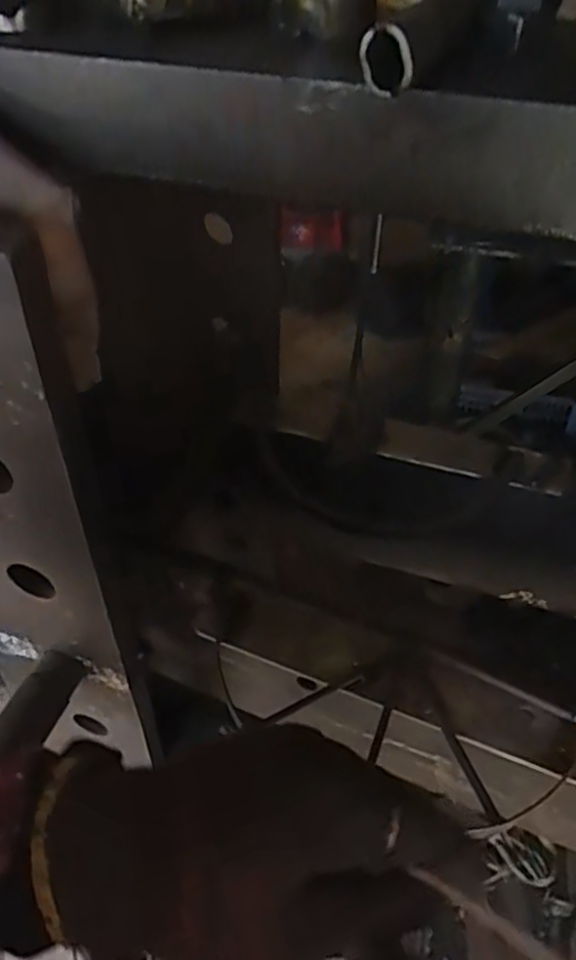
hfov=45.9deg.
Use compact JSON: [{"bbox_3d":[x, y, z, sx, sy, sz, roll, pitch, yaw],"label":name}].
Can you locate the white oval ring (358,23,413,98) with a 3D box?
[{"bbox_3d":[0.033,-0.142,0.229,0.017,0.021,0.010,33,53,30],"label":"white oval ring"}]

